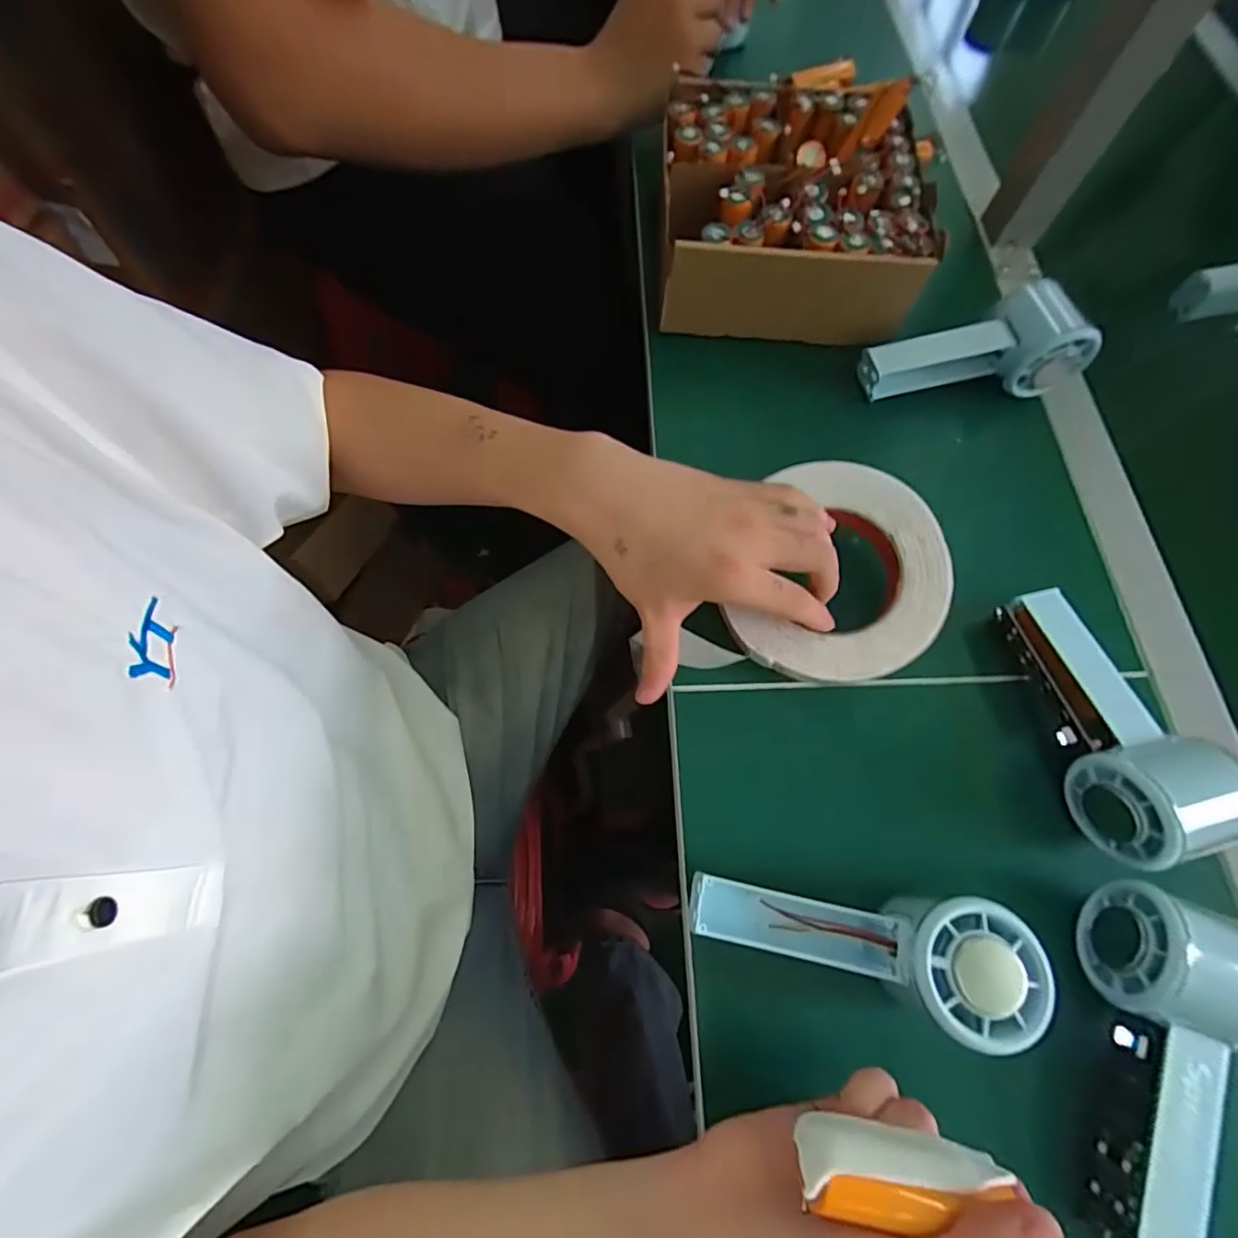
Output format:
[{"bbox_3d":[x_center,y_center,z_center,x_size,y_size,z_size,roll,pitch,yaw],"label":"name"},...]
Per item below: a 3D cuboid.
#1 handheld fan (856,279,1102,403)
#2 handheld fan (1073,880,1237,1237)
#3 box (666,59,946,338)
[{"bbox_3d":[0.257,-0.198,0.413,0.151,0.055,0.058,-4,68,-4],"label":"handheld fan"},{"bbox_3d":[0.257,0.207,0.256,0.070,0.047,0.151,17,68,4],"label":"handheld fan"},{"bbox_3d":[0.127,-0.317,0.445,0.188,0.086,0.190,2,68,-1],"label":"box"}]

